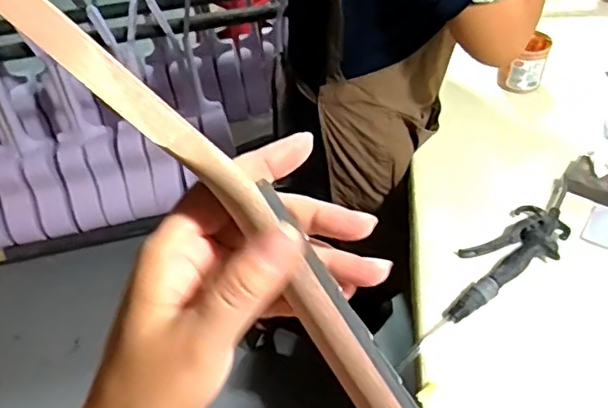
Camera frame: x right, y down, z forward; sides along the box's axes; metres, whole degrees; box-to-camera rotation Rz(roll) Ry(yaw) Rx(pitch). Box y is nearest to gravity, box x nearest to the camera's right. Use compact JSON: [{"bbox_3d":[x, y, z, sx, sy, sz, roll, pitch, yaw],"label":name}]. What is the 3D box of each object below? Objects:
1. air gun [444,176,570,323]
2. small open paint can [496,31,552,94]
[{"bbox_3d":[0.284,0.061,0.803,0.302,0.037,0.096,-31,50,-26],"label":"air gun"},{"bbox_3d":[0.400,-0.255,1.085,0.079,0.080,0.088,17,47,19],"label":"small open paint can"}]

